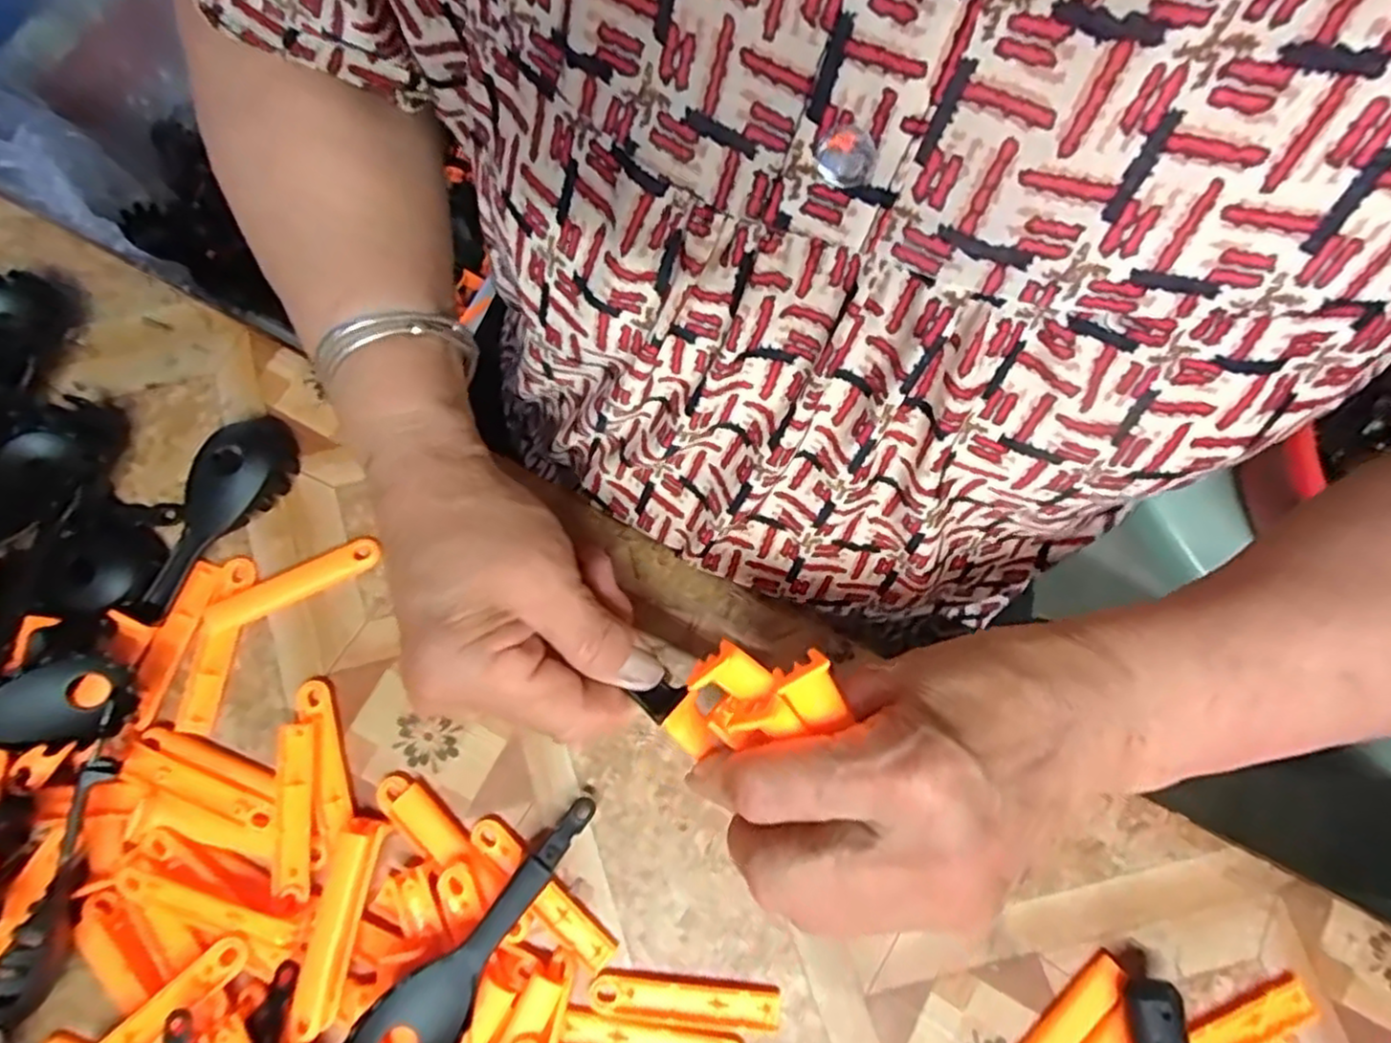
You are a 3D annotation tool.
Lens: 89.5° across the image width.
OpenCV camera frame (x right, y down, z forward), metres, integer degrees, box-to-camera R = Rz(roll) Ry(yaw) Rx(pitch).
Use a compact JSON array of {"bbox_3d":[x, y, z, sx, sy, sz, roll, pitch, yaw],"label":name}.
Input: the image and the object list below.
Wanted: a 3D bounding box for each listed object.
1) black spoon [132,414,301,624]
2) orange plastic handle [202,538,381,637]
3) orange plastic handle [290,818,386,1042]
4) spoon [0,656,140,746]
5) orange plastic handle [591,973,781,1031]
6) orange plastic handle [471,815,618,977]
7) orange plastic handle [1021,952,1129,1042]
[{"bbox_3d":[-0.212,-0.002,0.313,0.037,0.017,0.098,16,77,5],"label":"black spoon"},{"bbox_3d":[-0.180,0.029,0.313,0.077,0.004,0.014,-26,92,-12],"label":"orange plastic handle"},{"bbox_3d":[-0.144,0.160,0.279,0.018,0.006,0.077,11,77,4],"label":"orange plastic handle"},{"bbox_3d":[-0.273,0.077,0.266,0.104,0.020,0.032,-13,76,-20],"label":"spoon"},{"bbox_3d":[-0.004,0.193,0.281,0.074,0.004,0.015,4,76,2],"label":"orange plastic handle"},{"bbox_3d":[-0.064,0.153,0.290,0.076,0.005,0.015,43,81,10],"label":"orange plastic handle"},{"bbox_3d":[0.142,0.205,0.276,0.076,0.006,0.014,-43,79,-9],"label":"orange plastic handle"}]

